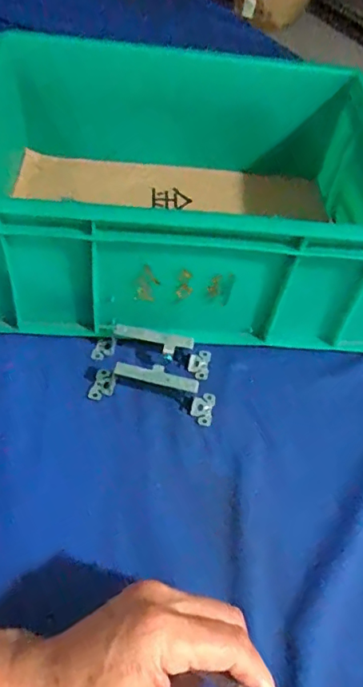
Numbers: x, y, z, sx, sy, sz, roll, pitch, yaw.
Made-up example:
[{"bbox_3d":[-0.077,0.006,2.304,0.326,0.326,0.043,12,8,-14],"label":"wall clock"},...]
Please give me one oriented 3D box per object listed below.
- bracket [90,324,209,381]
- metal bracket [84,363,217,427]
[{"bbox_3d":[-0.026,0.005,0.459,0.104,0.037,0.027,7,50,0],"label":"bracket"},{"bbox_3d":[-0.023,0.036,0.431,0.105,0.045,0.029,12,50,4],"label":"metal bracket"}]

